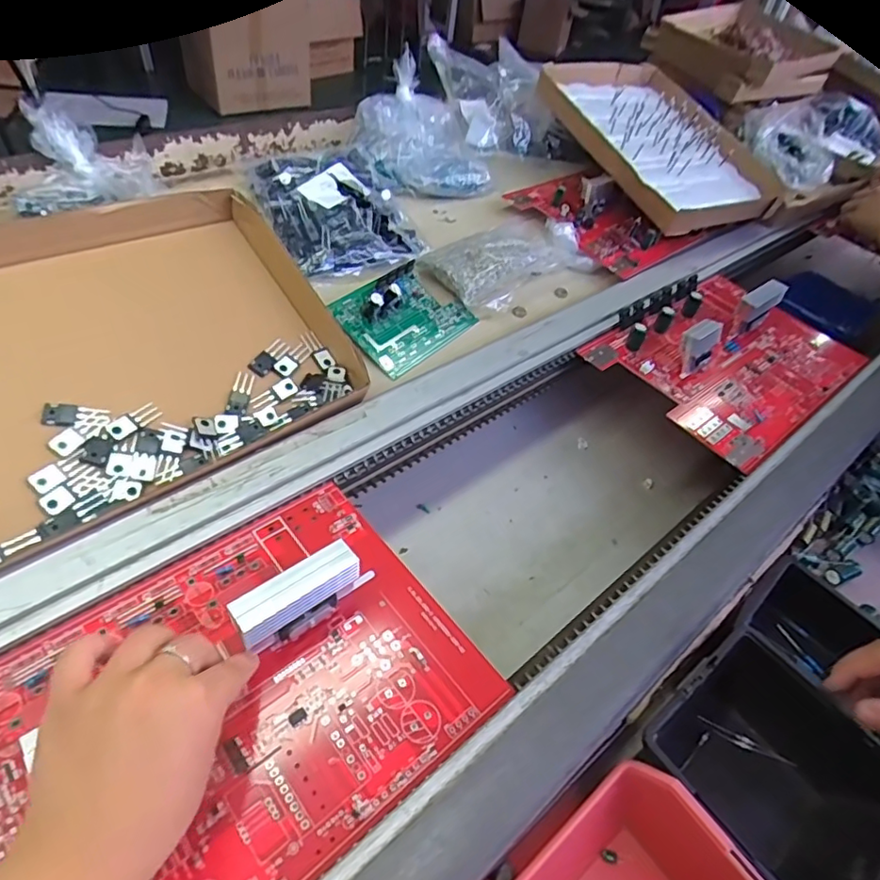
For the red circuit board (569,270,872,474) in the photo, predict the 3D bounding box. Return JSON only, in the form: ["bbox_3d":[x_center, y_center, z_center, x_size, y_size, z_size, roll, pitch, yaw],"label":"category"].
[{"bbox_3d":[0.307,-0.101,0.601,0.277,0.042,0.198,-29,56,-30],"label":"red circuit board"}]

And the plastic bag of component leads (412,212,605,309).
[{"bbox_3d":[0.082,-0.207,0.649,0.114,0.033,0.195,35,52,24],"label":"plastic bag of component leads"}]

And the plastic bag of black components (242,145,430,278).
[{"bbox_3d":[-0.115,-0.258,0.640,0.143,0.039,0.182,-24,72,-16],"label":"plastic bag of black components"}]

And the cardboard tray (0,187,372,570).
[{"bbox_3d":[-0.239,-0.067,0.433,0.310,0.032,0.231,-30,81,-32],"label":"cardboard tray"}]

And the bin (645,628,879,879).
[{"bbox_3d":[0.193,0.210,0.351,0.117,0.085,0.124,-27,55,-29],"label":"bin"}]

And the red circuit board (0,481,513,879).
[{"bbox_3d":[-0.119,0.134,0.313,0.268,0.050,0.198,-29,56,-30],"label":"red circuit board"}]

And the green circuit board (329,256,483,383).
[{"bbox_3d":[-0.030,-0.127,0.564,0.092,0.027,0.126,49,57,2],"label":"green circuit board"}]

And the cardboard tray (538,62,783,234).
[{"bbox_3d":[0.307,-0.423,0.796,0.272,0.050,0.336,-19,67,-24],"label":"cardboard tray"}]

